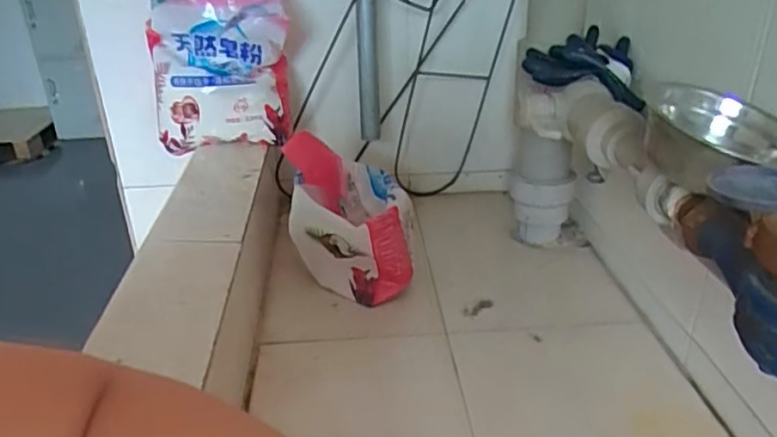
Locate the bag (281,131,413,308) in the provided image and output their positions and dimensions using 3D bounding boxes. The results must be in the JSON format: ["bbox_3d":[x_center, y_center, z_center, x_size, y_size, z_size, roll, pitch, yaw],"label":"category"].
[{"bbox_3d":[-0.053,0.000,0.830,0.152,0.171,0.160,-5,27,-4],"label":"bag"}]

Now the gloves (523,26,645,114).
[{"bbox_3d":[0.240,-0.185,0.761,0.139,0.057,0.152,3,28,11],"label":"gloves"}]

